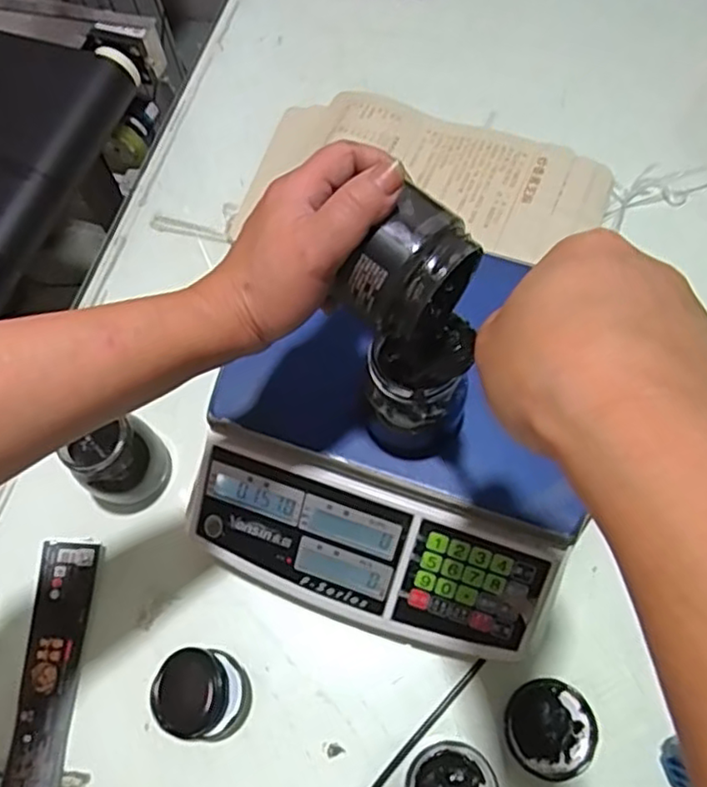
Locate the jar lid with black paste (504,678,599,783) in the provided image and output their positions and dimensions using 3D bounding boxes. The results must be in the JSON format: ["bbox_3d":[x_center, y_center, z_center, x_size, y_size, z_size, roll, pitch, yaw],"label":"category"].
[{"bbox_3d":[0.142,0.241,0.483,0.062,0.008,0.063,-15,67,-4],"label":"jar lid with black paste"}]

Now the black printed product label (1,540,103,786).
[{"bbox_3d":[-0.232,0.209,0.515,0.048,0.010,0.186,2,67,4],"label":"black printed product label"}]

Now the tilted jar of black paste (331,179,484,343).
[{"bbox_3d":[0.029,-0.053,0.316,0.048,0.051,0.059,36,73,16],"label":"tilted jar of black paste"}]

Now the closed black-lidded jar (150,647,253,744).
[{"bbox_3d":[-0.115,0.223,0.495,0.072,0.034,0.063,0,67,3],"label":"closed black-lidded jar"}]

